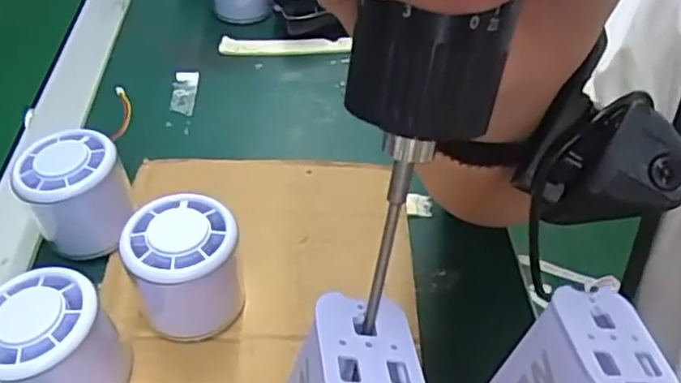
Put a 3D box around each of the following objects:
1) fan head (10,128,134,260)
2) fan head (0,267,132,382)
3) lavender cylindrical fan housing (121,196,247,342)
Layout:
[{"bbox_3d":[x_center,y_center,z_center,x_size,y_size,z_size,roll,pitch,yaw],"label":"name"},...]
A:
[{"bbox_3d":[-0.156,0.004,0.383,0.058,0.063,0.053,-21,48,-22],"label":"fan head"},{"bbox_3d":[-0.135,0.077,0.303,0.055,0.059,0.056,-1,44,1],"label":"fan head"},{"bbox_3d":[-0.080,0.043,0.337,0.055,0.063,0.054,2,43,-2],"label":"lavender cylindrical fan housing"}]

